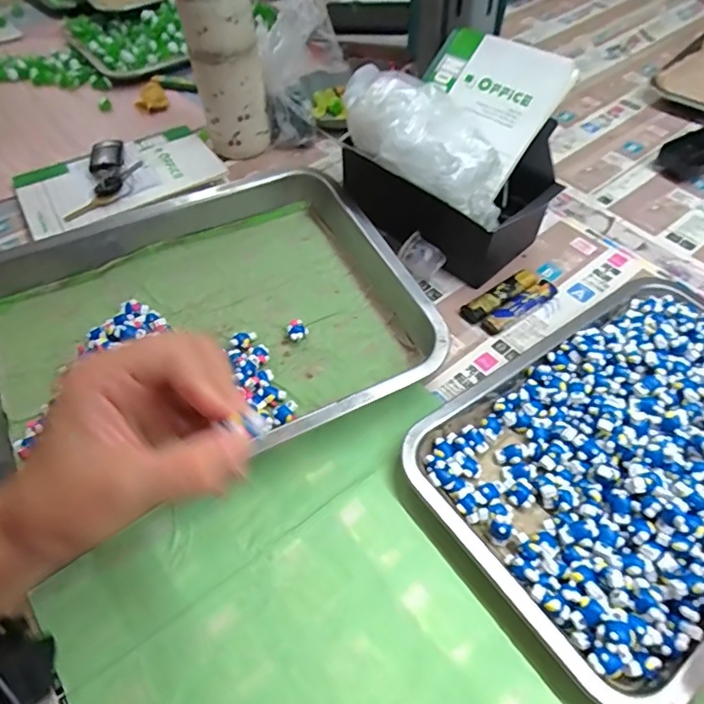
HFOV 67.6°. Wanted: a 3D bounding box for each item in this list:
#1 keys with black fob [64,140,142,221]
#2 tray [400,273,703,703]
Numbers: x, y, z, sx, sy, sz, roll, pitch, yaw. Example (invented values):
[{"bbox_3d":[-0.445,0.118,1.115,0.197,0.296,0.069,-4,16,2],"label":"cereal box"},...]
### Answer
[{"bbox_3d":[-0.254,-0.185,0.549,0.055,0.019,0.111,-1,51,1],"label":"keys with black fob"},{"bbox_3d":[0.206,0.061,0.369,0.299,0.042,0.204,-30,56,-20],"label":"tray"}]

